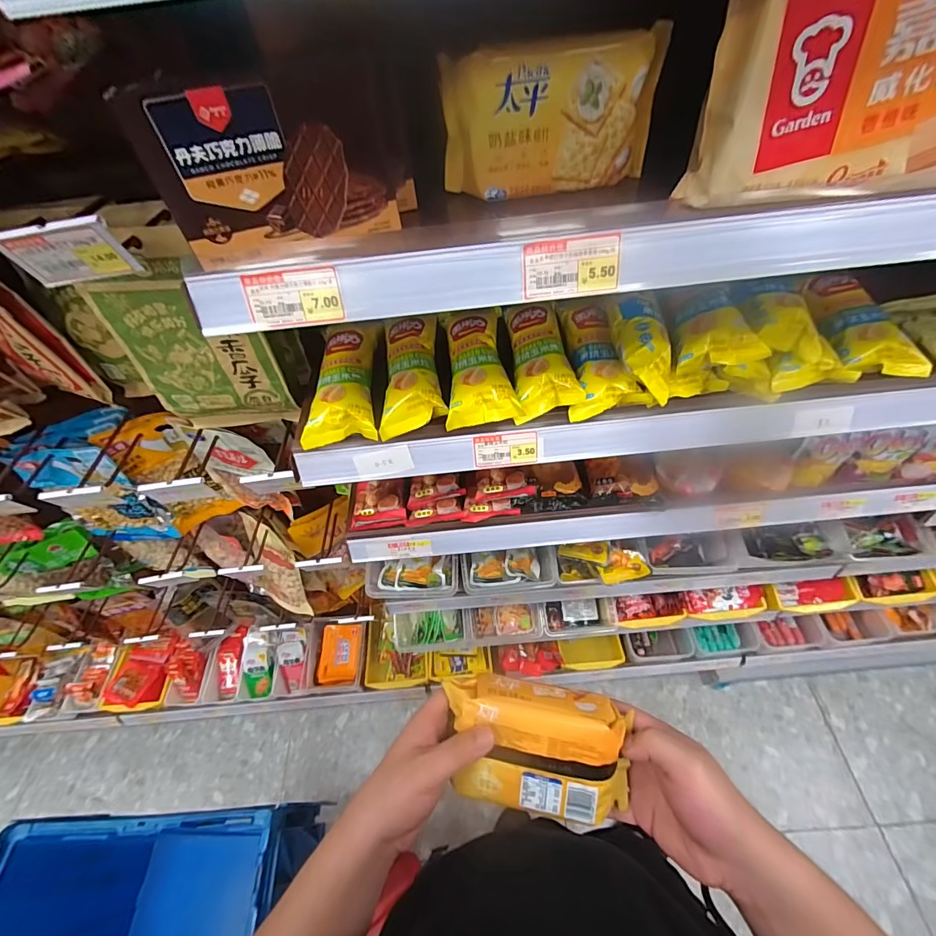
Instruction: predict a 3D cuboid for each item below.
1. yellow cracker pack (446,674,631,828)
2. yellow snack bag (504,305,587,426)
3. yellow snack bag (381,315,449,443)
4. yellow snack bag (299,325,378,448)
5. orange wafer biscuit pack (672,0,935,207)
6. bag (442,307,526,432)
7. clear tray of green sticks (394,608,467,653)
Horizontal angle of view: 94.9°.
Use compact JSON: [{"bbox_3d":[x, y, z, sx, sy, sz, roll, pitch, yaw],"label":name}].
[{"bbox_3d":[0.056,0.220,0.342,0.143,0.055,0.086,6,55,9],"label":"yellow cracker pack"},{"bbox_3d":[0.085,-0.138,0.495,0.067,0.036,0.189,-2,54,3],"label":"yellow snack bag"},{"bbox_3d":[-0.066,-0.119,0.499,0.068,0.038,0.177,-6,54,1],"label":"yellow snack bag"},{"bbox_3d":[-0.145,-0.106,0.491,0.074,0.034,0.175,-8,54,-1],"label":"yellow snack bag"},{"bbox_3d":[0.289,-0.246,0.270,0.260,0.111,0.032,-4,54,2],"label":"orange wafer biscuit pack"},{"bbox_3d":[0.010,-0.131,0.495,0.075,0.033,0.184,-5,54,1],"label":"bag"},{"bbox_3d":[-0.090,0.367,0.987,0.170,0.072,0.085,-7,54,0],"label":"clear tray of green sticks"}]

